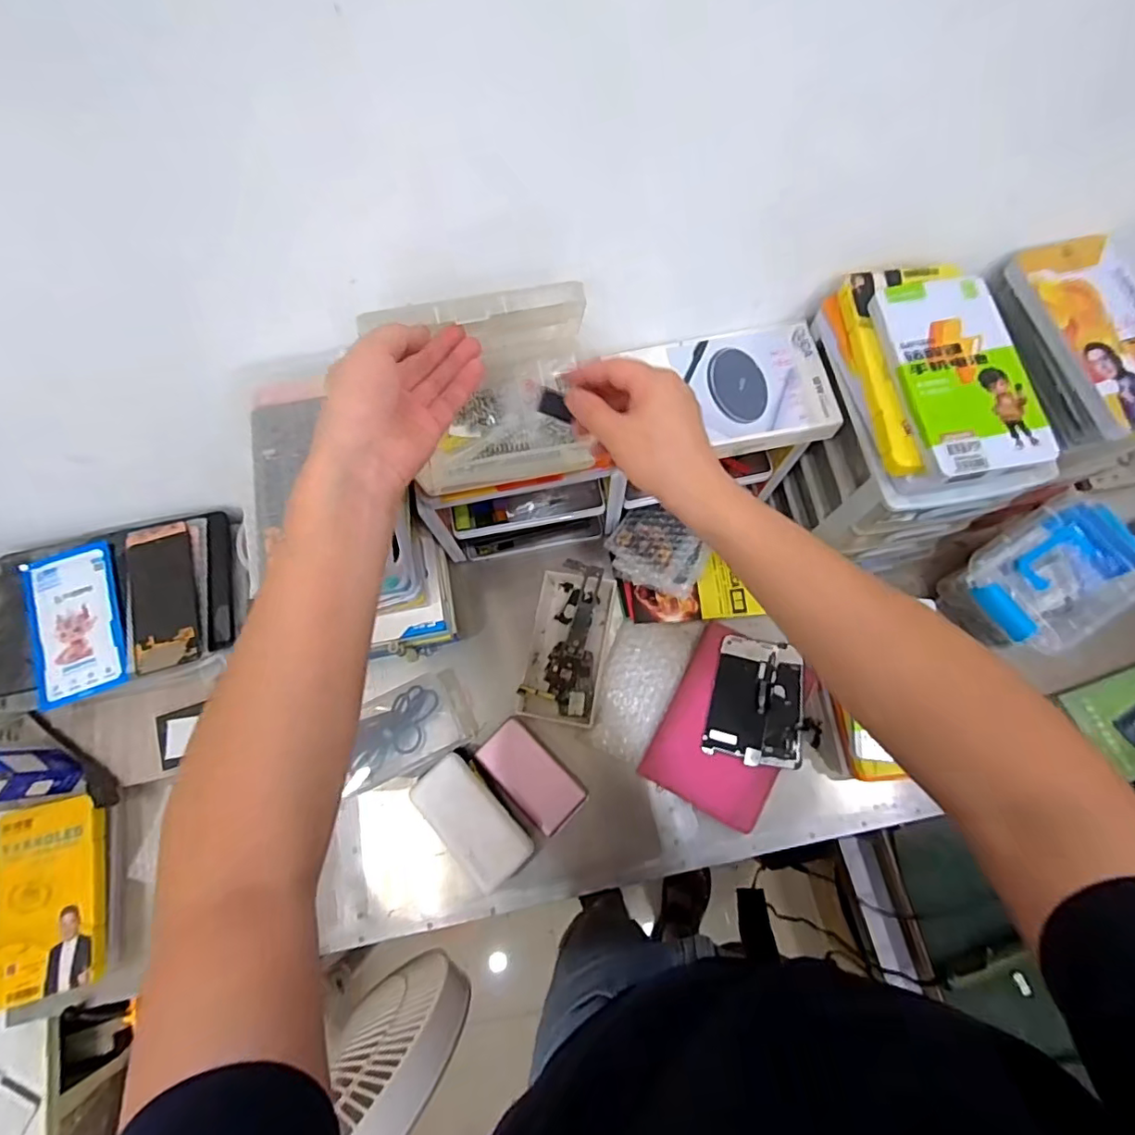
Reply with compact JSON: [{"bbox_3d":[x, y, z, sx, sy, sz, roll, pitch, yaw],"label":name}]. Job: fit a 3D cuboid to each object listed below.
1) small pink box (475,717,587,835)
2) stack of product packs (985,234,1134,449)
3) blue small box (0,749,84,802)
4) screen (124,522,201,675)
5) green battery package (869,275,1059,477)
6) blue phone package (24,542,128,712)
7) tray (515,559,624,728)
[{"bbox_3d":[-0.042,0.242,0.663,0.067,0.011,0.127,-44,76,-11],"label":"small pink box"},{"bbox_3d":[0.488,-0.208,0.523,0.113,0.047,0.201,-15,73,-2],"label":"stack of product packs"},{"bbox_3d":[-0.607,0.223,0.622,0.076,0.111,0.040,18,74,8],"label":"blue small box"},{"bbox_3d":[-0.473,0.031,0.662,0.078,0.009,0.178,-18,72,-3],"label":"screen"},{"bbox_3d":[0.324,-0.162,0.466,0.096,0.013,0.177,-9,72,-1],"label":"green battery package"},{"bbox_3d":[-0.571,0.060,0.658,0.104,0.016,0.187,-23,73,-5],"label":"blue phone package"},{"bbox_3d":[0.006,0.093,0.697,0.101,0.034,0.188,10,73,5],"label":"tray"}]

